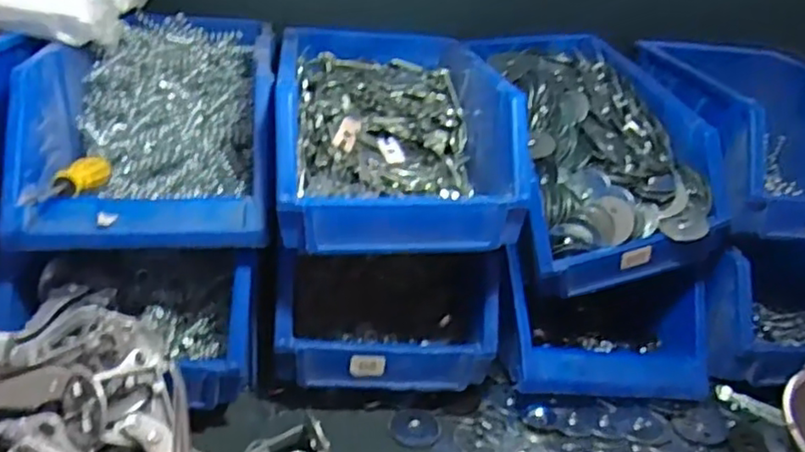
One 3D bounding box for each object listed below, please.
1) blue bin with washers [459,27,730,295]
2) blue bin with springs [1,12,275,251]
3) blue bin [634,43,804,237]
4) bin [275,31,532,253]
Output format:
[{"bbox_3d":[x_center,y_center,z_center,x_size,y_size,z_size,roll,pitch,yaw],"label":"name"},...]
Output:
[{"bbox_3d":[0.195,-0.086,0.728,0.201,0.172,0.318,2,25,-8],"label":"blue bin with washers"},{"bbox_3d":[-0.221,-0.104,0.619,0.194,0.127,0.307,1,25,-9],"label":"blue bin with springs"},{"bbox_3d":[0.405,-0.106,0.746,0.214,0.128,0.319,6,25,0],"label":"blue bin"},{"bbox_3d":[-0.016,-0.102,0.650,0.197,0.114,0.341,2,25,-8],"label":"bin"}]

